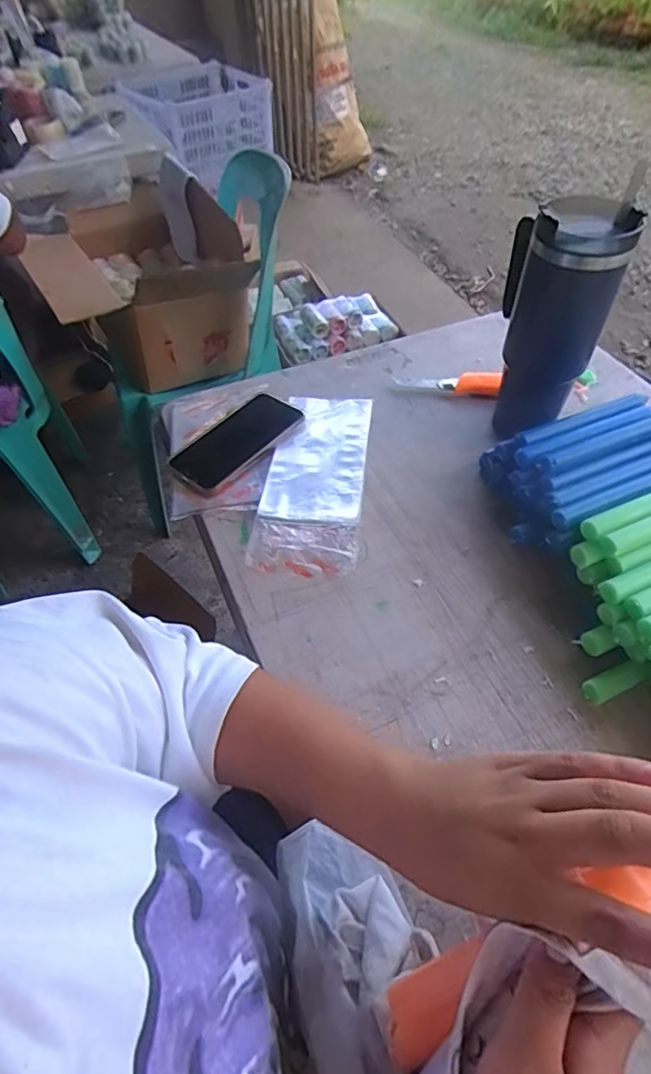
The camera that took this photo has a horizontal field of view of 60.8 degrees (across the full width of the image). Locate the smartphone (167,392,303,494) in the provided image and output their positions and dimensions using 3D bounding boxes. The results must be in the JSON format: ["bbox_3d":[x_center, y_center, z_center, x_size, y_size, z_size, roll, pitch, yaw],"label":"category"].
[{"bbox_3d":[-0.099,-0.114,0.635,0.079,0.006,0.158,36,60,26],"label":"smartphone"}]

